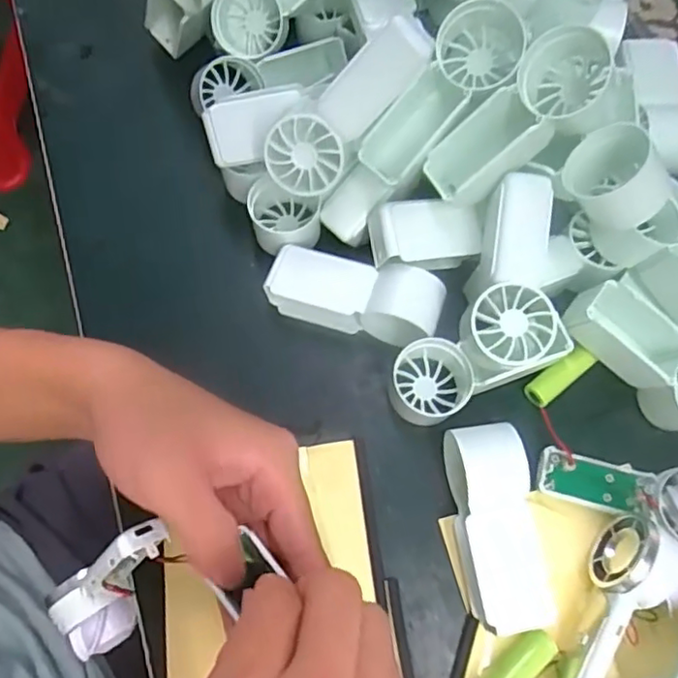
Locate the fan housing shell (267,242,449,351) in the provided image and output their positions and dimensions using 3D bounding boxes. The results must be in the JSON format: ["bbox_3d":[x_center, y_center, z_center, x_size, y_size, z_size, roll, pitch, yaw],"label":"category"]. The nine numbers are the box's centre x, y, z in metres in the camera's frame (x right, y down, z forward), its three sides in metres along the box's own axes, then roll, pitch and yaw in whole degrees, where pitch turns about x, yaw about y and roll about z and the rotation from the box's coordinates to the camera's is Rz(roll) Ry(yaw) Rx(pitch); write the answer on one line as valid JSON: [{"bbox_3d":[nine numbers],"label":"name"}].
[{"bbox_3d":[0.008,-0.023,0.334,0.093,0.037,0.035,16,72,3],"label":"fan housing shell"}]

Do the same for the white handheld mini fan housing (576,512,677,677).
[{"bbox_3d":[0.126,0.126,0.282,0.031,0.028,0.093,33,74,8],"label":"white handheld mini fan housing"}]

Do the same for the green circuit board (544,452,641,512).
[{"bbox_3d":[0.129,0.074,0.315,0.048,0.008,0.021,15,72,2],"label":"green circuit board"}]

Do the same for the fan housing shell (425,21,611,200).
[{"bbox_3d":[0.088,-0.104,0.301,0.094,0.038,0.034,-42,76,17],"label":"fan housing shell"}]

